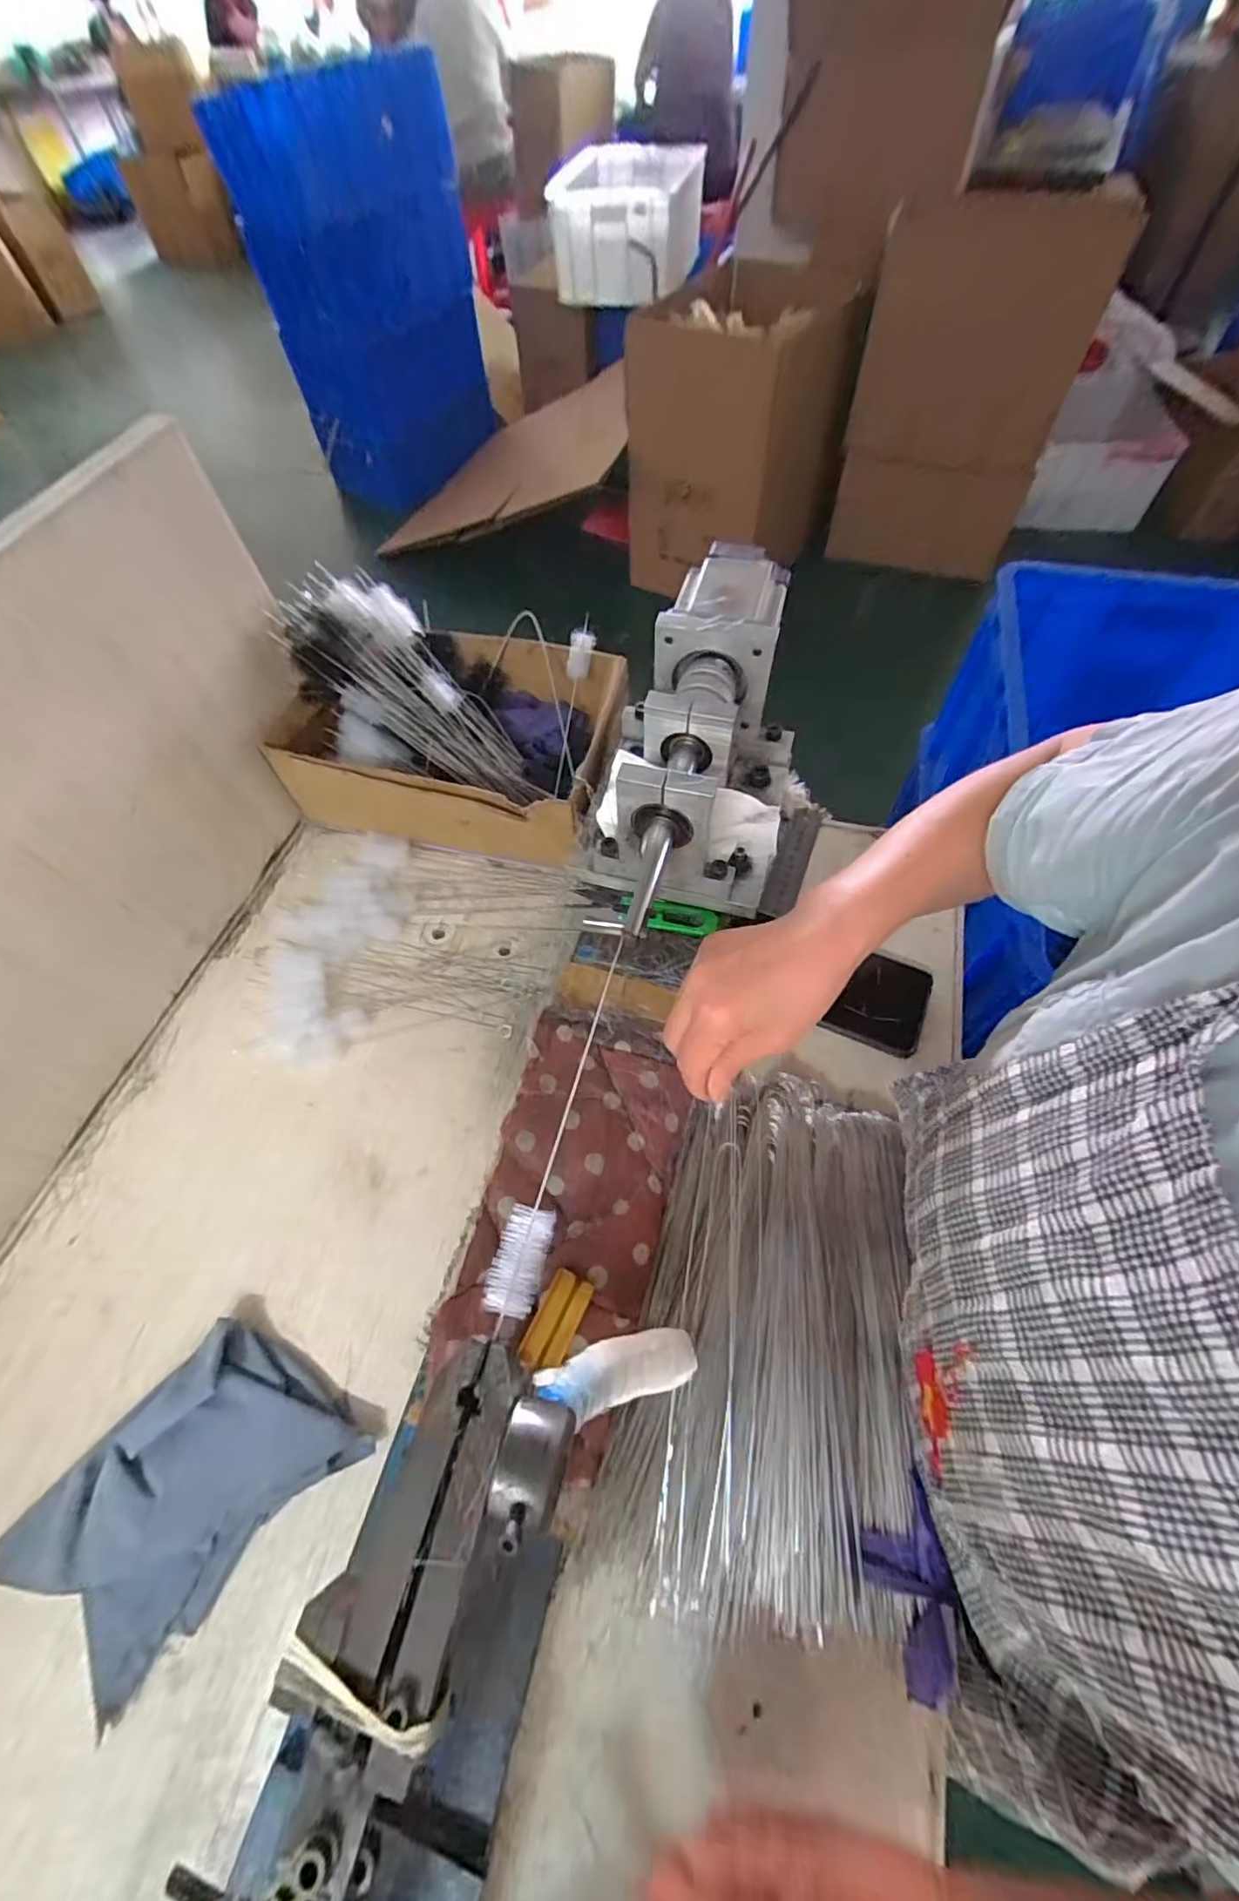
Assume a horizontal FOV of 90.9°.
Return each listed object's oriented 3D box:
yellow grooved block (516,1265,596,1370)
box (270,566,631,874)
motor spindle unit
[{"bbox_3d":[-0.033,0.201,0.331,0.022,0.016,0.047,23,63,15],"label":"yellow grooved block"},{"bbox_3d":[-0.149,-0.201,0.554,0.287,0.145,0.201,9,60,7],"label":"box"},{"bbox_3d":[0.075,-0.168,0.459,0.128,0.118,0.246,18,62,13],"label":"motor spindle unit"}]

